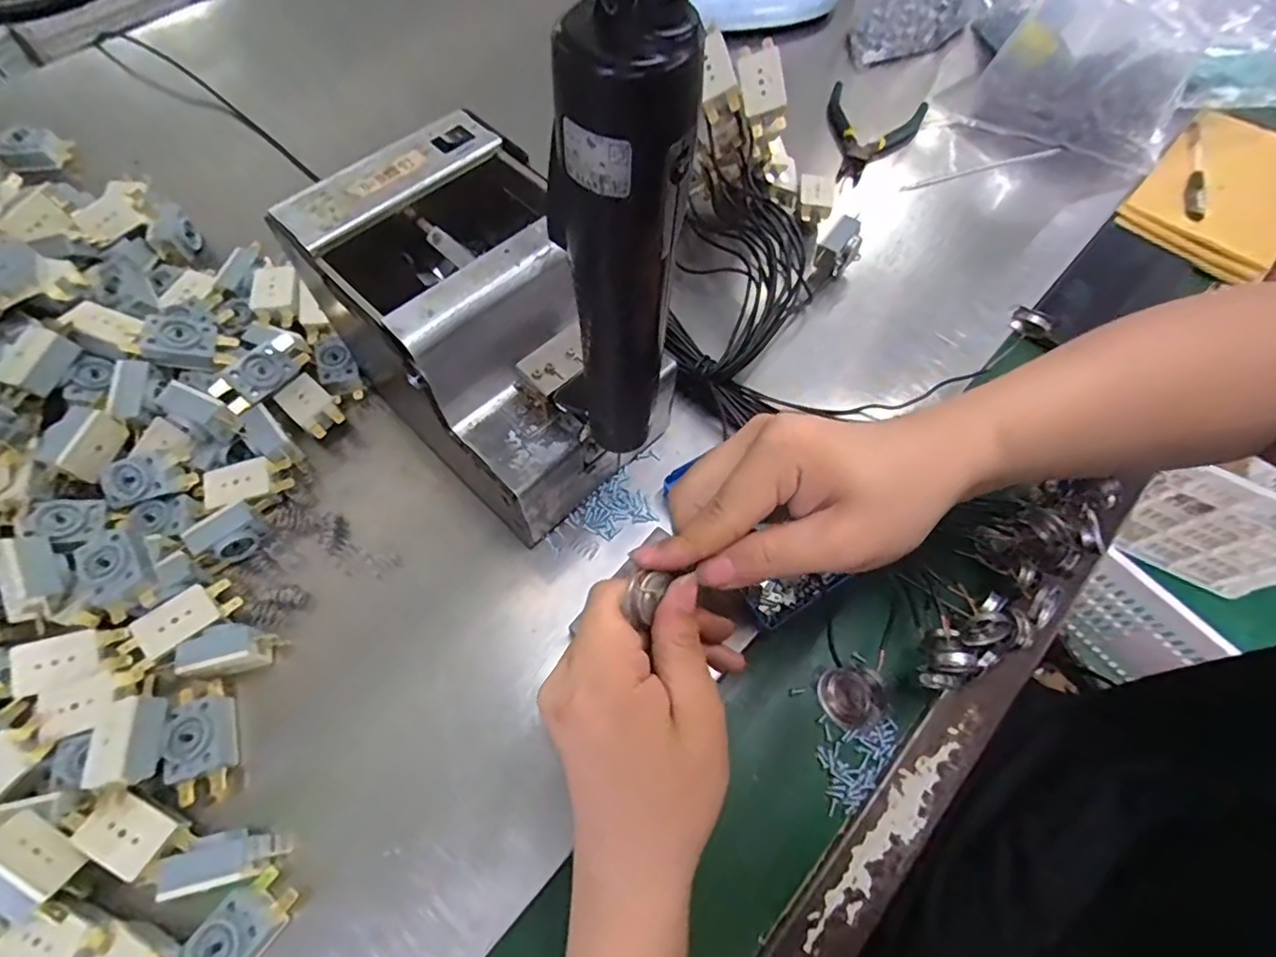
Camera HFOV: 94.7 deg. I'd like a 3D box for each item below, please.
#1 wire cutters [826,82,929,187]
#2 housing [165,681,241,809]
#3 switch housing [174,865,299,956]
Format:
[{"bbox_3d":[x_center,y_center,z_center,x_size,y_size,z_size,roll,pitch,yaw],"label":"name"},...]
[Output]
[{"bbox_3d":[0.208,-0.320,0.548,0.089,0.022,0.118,27,67,9],"label":"wire cutters"},{"bbox_3d":[-0.228,0.136,0.308,0.024,0.025,0.058,-14,67,-9],"label":"housing"},{"bbox_3d":[-0.185,0.210,0.272,0.027,0.020,0.045,33,68,11],"label":"switch housing"}]

